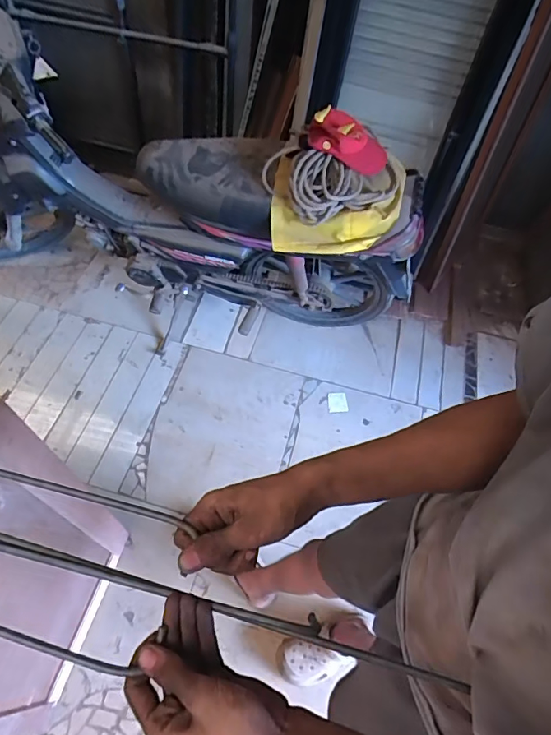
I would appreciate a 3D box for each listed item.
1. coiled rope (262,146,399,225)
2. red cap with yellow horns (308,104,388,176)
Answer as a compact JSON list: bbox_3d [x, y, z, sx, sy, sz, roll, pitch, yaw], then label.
[{"bbox_3d":[0.139,-0.455,1.146,0.332,0.111,0.151,6,58,-1],"label":"coiled rope"},{"bbox_3d":[0.184,-0.541,1.127,0.211,0.072,0.090,20,55,-23],"label":"red cap with yellow horns"}]

